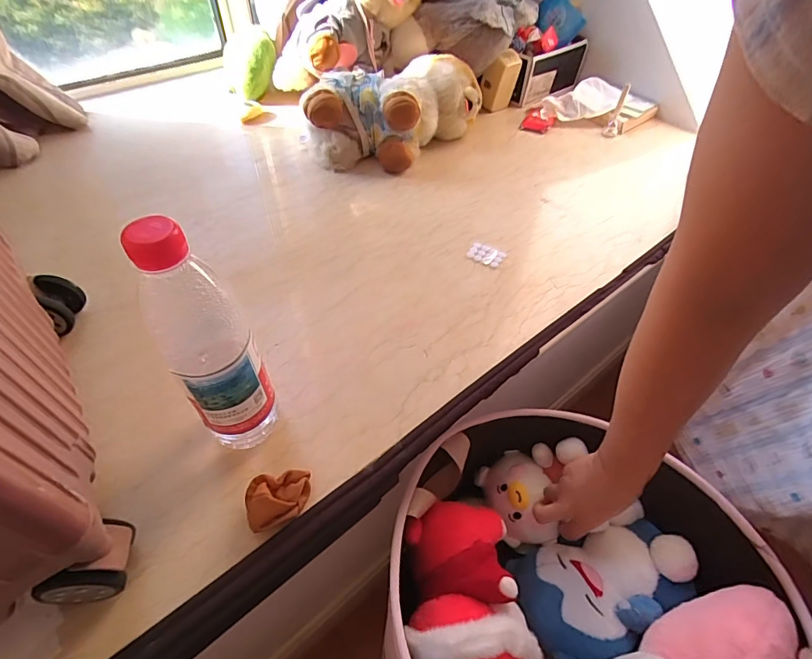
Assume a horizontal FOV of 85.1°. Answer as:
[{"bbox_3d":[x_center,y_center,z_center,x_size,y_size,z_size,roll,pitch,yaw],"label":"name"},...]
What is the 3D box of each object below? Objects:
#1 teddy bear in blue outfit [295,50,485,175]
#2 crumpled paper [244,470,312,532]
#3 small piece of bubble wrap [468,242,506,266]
[{"bbox_3d":[-0.030,-0.360,0.733,0.264,0.124,0.170,-33,58,-25],"label":"teddy bear in blue outfit"},{"bbox_3d":[-0.103,0.138,0.355,0.048,0.029,0.041,-5,51,-5],"label":"crumpled paper"},{"bbox_3d":[0.106,-0.099,0.583,0.045,0.004,0.031,26,54,19],"label":"small piece of bubble wrap"}]

